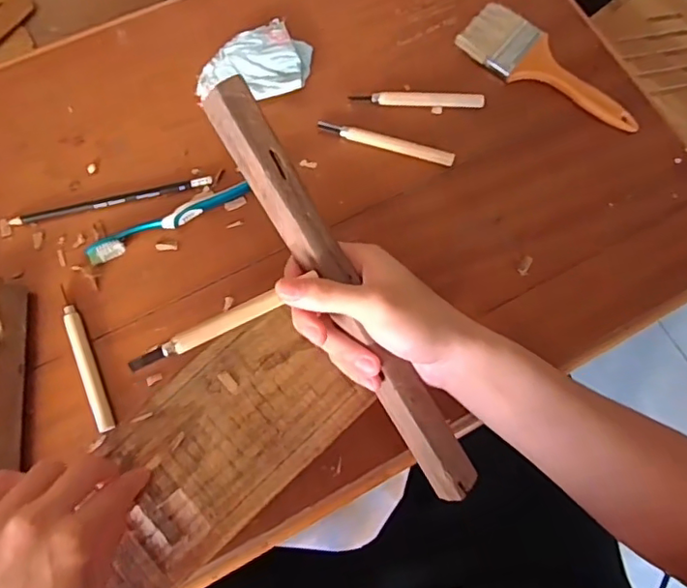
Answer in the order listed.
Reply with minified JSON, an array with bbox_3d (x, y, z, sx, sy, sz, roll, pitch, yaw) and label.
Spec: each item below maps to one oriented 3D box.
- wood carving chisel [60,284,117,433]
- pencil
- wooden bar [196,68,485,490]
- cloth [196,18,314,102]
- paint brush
[{"bbox_3d":[-0.209,0.051,0.461,0.013,0.011,0.124,-23,74,-9],"label":"wood carving chisel"},{"bbox_3d":[-0.203,-0.082,0.502,0.172,0.004,0.009,-13,73,-6],"label":"pencil"},{"bbox_3d":[0.003,0.004,0.381,0.031,0.018,0.311,-32,98,-11],"label":"wooden bar"},{"bbox_3d":[-0.083,-0.214,0.542,0.113,0.012,0.073,-32,76,-11],"label":"cloth"},{"bbox_3d":[0.201,-0.216,0.558,0.187,0.009,0.066,39,75,10],"label":"paint brush"}]

